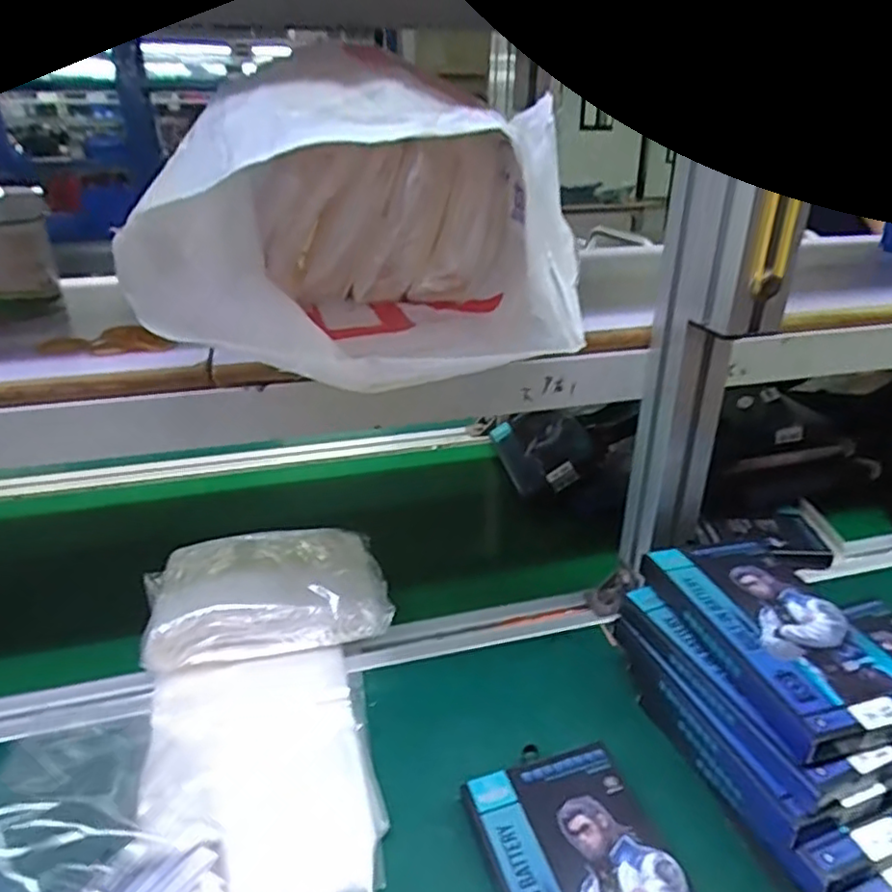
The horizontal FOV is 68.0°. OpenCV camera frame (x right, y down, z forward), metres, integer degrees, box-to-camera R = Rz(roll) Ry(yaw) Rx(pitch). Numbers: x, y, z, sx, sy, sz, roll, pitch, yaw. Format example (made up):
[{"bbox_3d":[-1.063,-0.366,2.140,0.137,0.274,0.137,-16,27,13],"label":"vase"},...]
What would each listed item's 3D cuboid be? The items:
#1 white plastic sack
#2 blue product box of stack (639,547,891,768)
[{"bbox_3d":[-0.033,-0.139,0.410,0.220,0.156,0.248,4,26,10],"label":"white plastic sack"},{"bbox_3d":[0.207,0.117,0.415,0.095,0.021,0.158,-7,27,-13],"label":"blue product box of stack"}]

